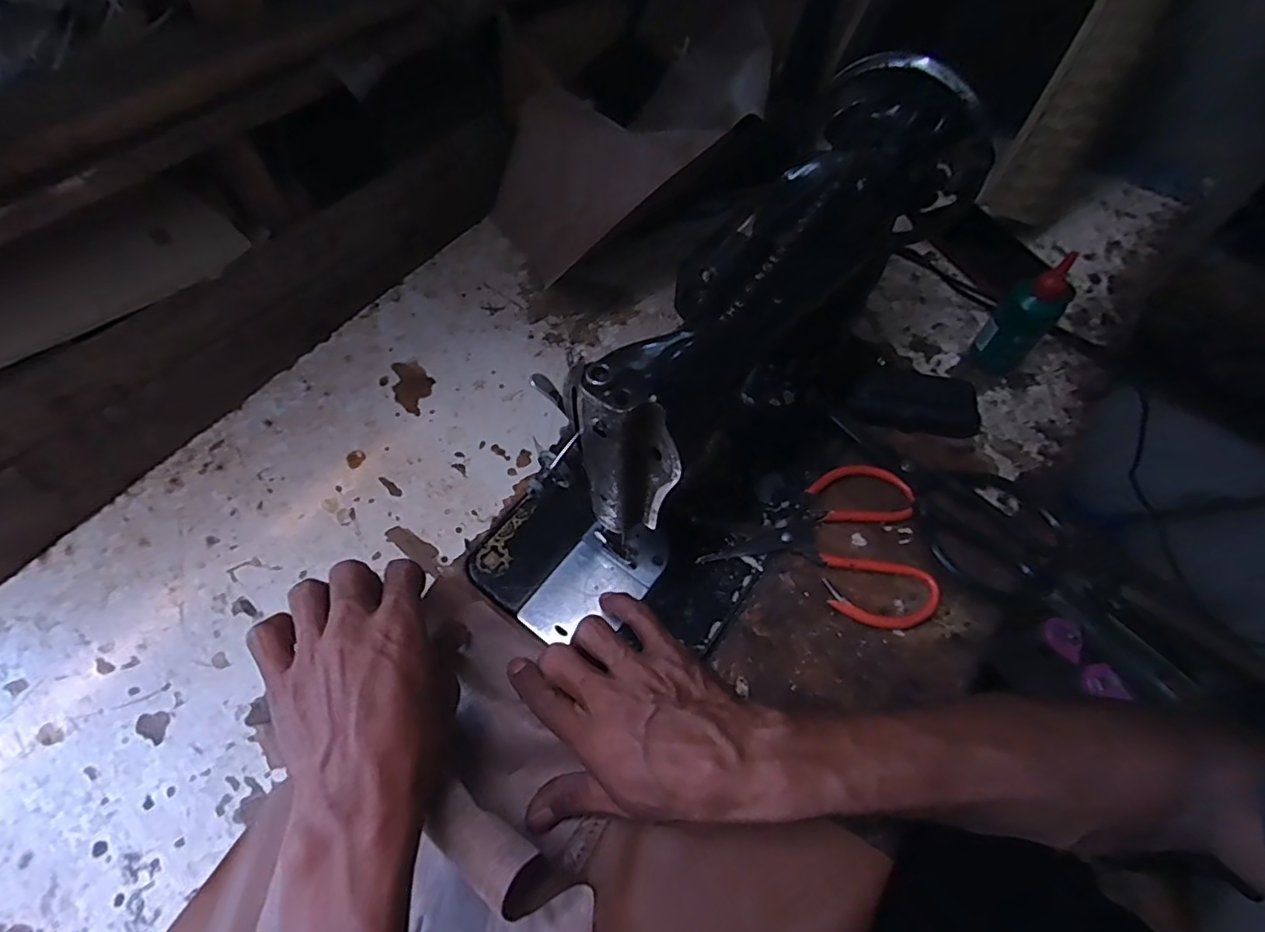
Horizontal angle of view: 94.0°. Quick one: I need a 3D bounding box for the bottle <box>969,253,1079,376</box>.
[{"bbox_3d":[0.320,-0.119,0.486,0.034,0.104,0.042,-40,71,-22],"label":"bottle"}]

